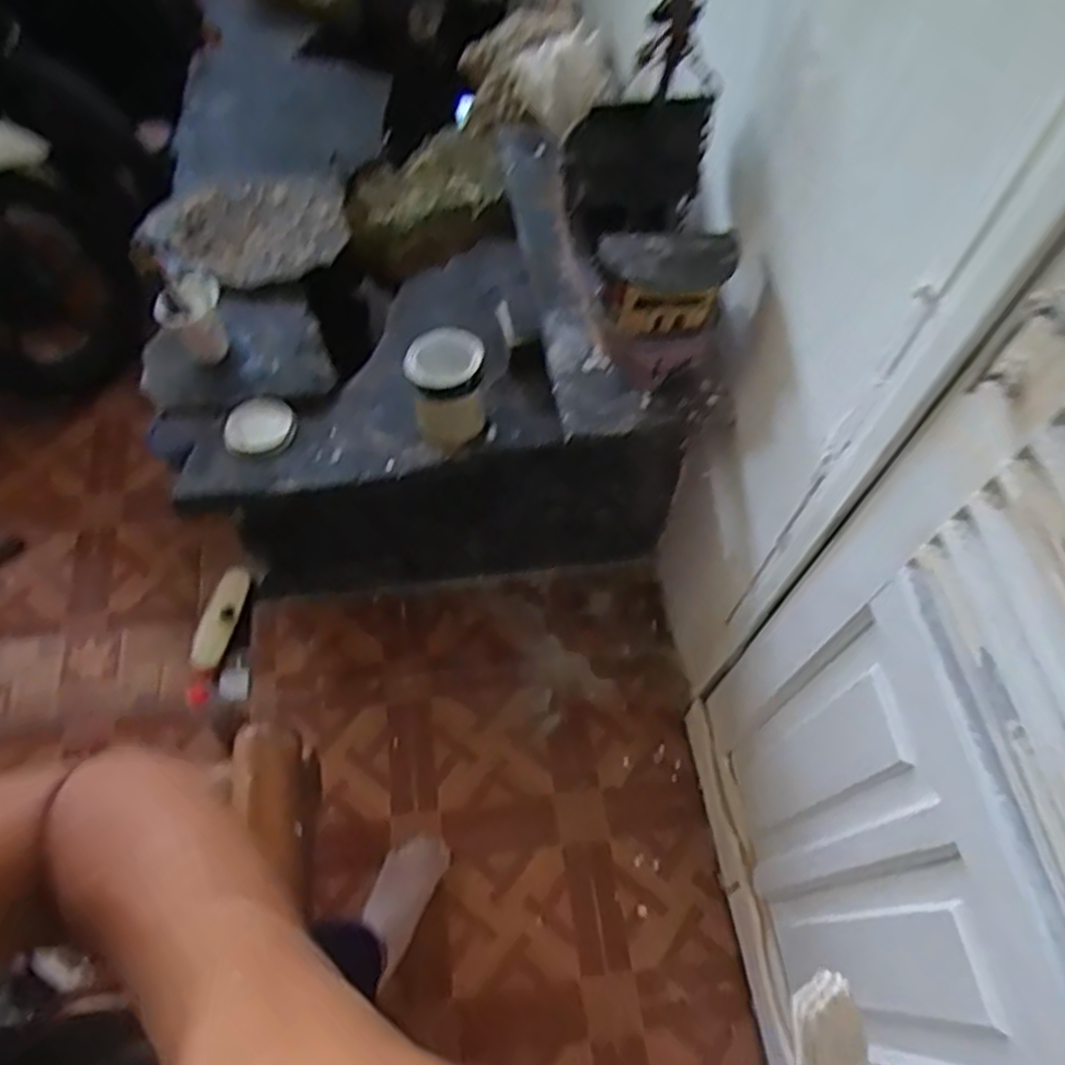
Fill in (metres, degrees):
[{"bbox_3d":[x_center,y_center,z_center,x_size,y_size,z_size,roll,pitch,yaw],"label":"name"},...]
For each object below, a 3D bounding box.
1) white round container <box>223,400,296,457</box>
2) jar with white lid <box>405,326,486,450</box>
[{"bbox_3d":[-0.433,-0.169,1.242,0.108,0.022,0.101,1,62,-2],"label":"white round container"},{"bbox_3d":[-0.128,-0.214,1.187,0.108,0.174,0.107,1,62,-2],"label":"jar with white lid"}]

